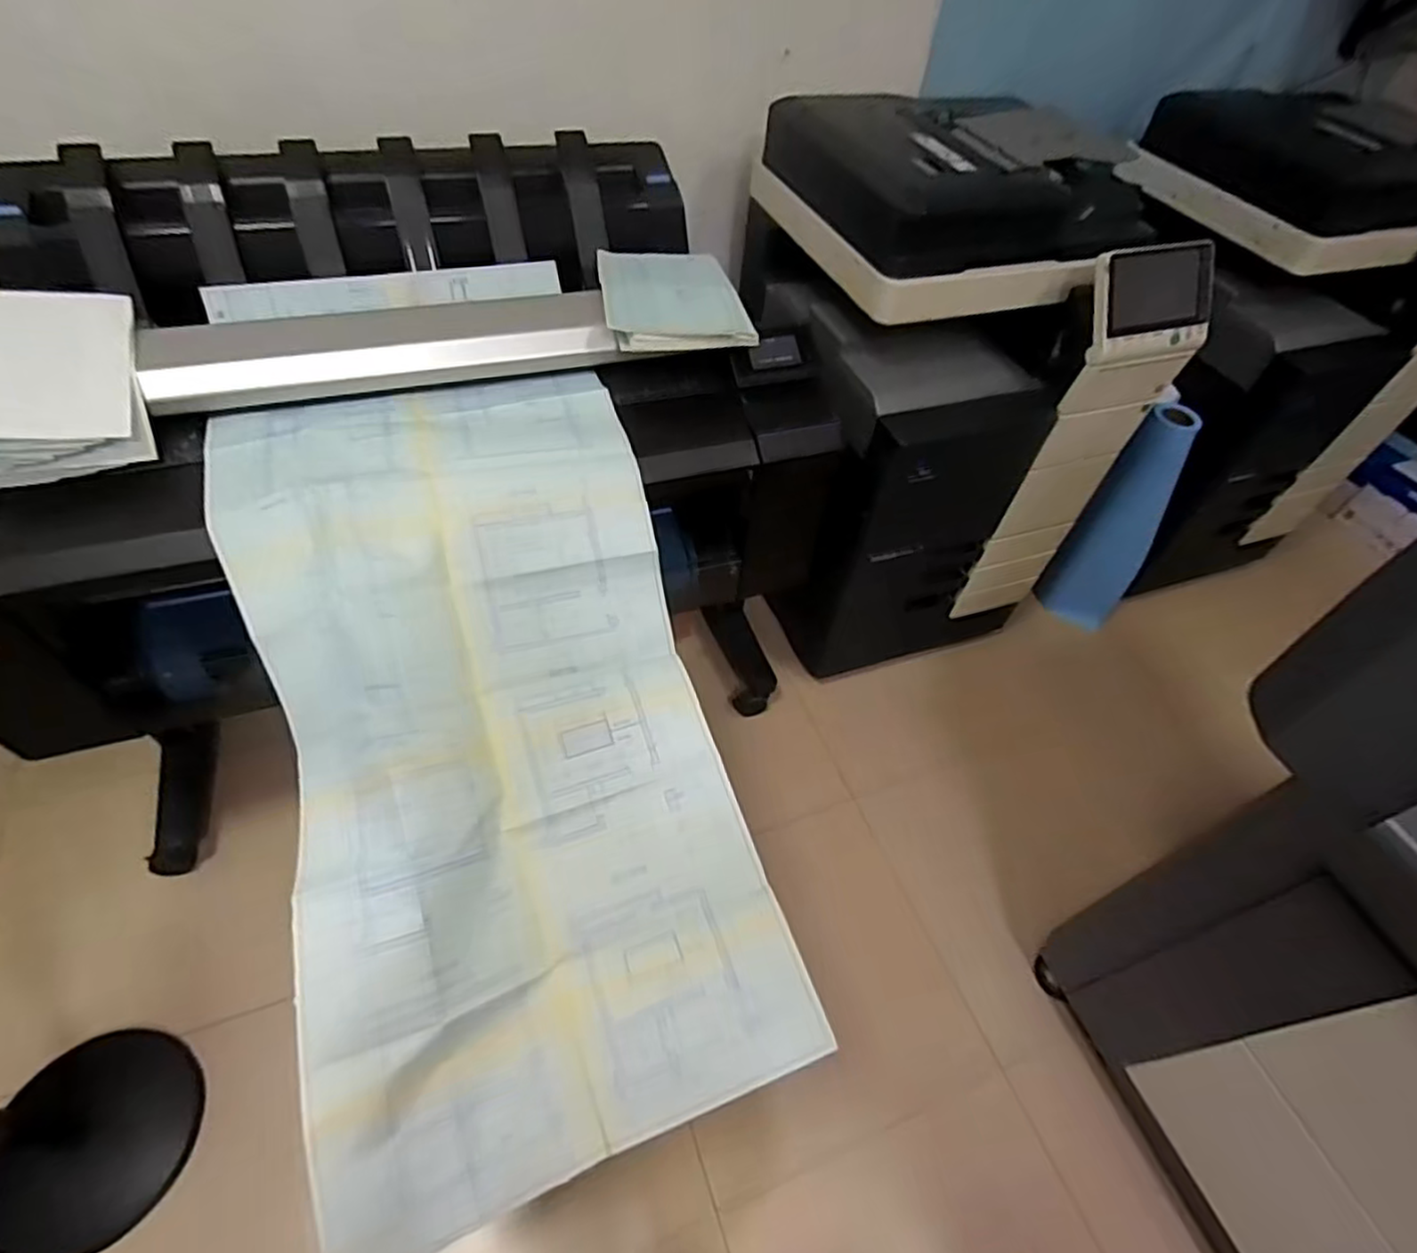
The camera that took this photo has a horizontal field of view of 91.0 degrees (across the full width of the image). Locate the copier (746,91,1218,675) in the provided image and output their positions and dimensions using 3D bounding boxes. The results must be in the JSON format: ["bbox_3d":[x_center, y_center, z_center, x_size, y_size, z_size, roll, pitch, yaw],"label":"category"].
[{"bbox_3d":[0.468,-0.552,1.749,0.865,1.109,0.787,-15,54,-17],"label":"copier"}]

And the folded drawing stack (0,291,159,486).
[{"bbox_3d":[-0.911,-0.340,0.946,0.224,0.049,0.297,-13,76,-25],"label":"folded drawing stack"}]

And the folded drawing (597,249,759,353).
[{"bbox_3d":[-0.062,-0.572,1.230,0.245,0.074,0.260,-6,52,-11],"label":"folded drawing"}]

